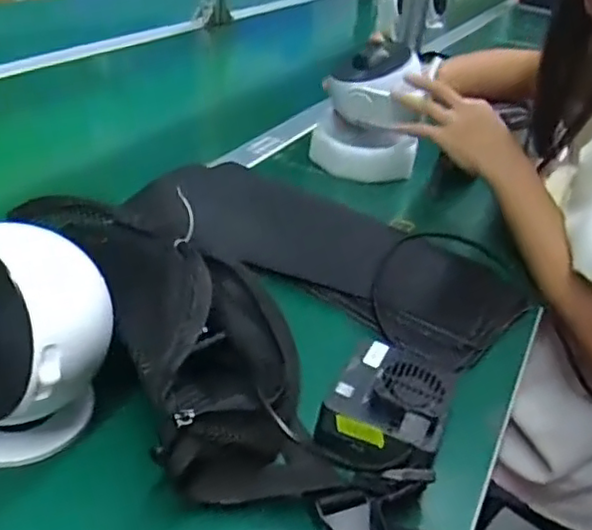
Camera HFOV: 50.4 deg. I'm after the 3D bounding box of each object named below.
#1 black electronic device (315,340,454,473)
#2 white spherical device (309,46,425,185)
[{"bbox_3d":[0.051,0.090,0.384,0.074,0.038,0.074,24,36,25],"label":"black electronic device"},{"bbox_3d":[0.086,-0.176,0.727,0.120,0.123,0.099,11,32,7],"label":"white spherical device"}]

